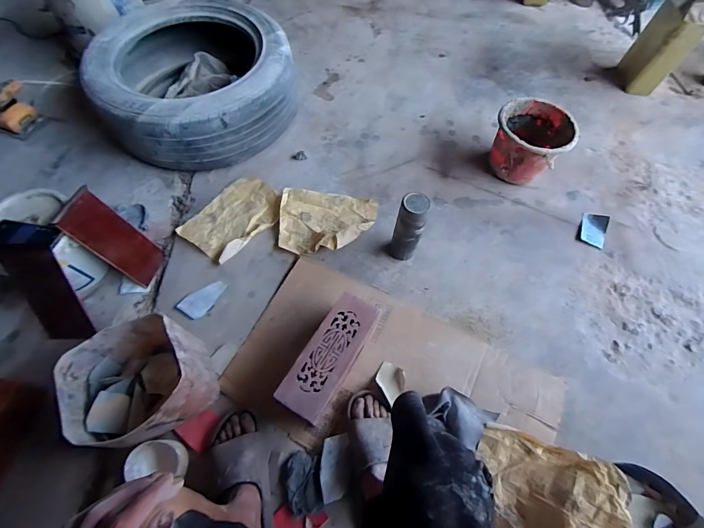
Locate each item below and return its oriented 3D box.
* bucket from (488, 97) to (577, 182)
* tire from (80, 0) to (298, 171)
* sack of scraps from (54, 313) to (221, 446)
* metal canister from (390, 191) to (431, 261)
[{"bbox_3d":[0.537,-0.368,1.121,0.208,0.170,0.207,0,62,-1],"label":"bucket"},{"bbox_3d":[-0.510,-0.598,1.187,0.596,0.240,0.625,-34,67,-18],"label":"tire"},{"bbox_3d":[-0.411,0.222,0.715,0.220,0.161,0.215,-23,64,-13],"label":"sack of scraps"},{"bbox_3d":[0.143,-0.087,0.920,0.068,0.211,0.074,0,62,-1],"label":"metal canister"}]

